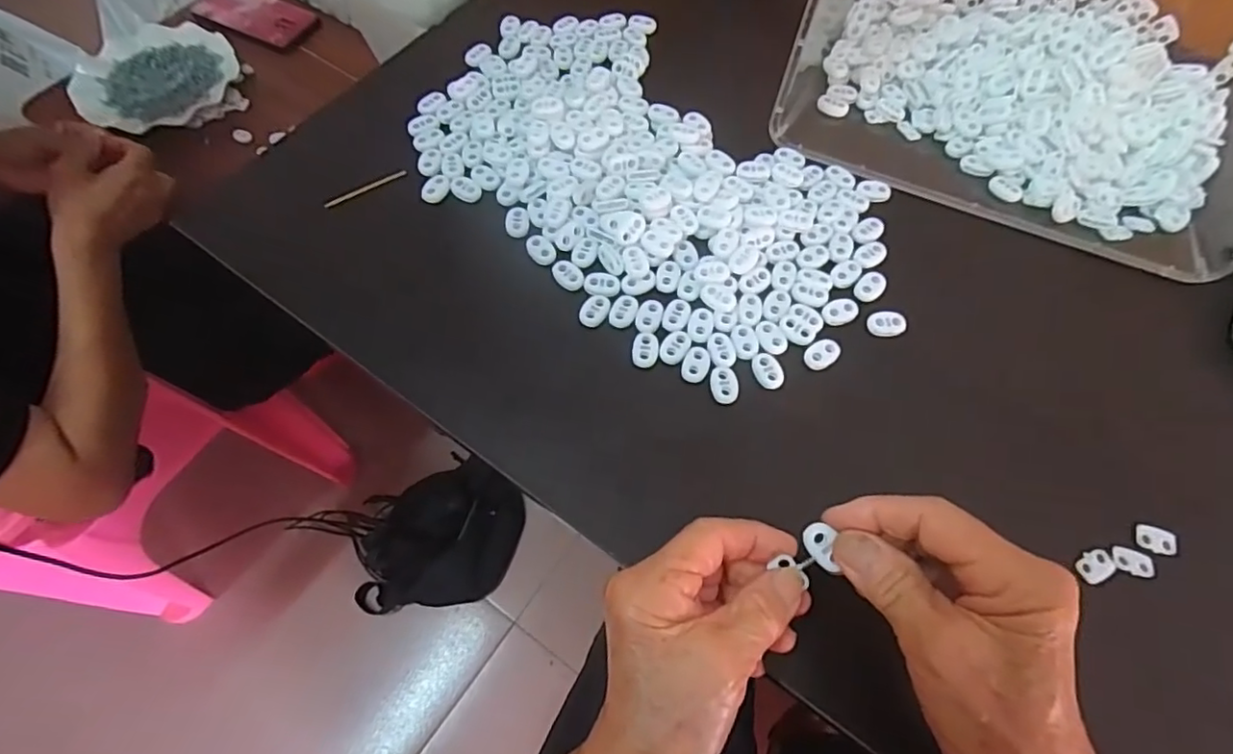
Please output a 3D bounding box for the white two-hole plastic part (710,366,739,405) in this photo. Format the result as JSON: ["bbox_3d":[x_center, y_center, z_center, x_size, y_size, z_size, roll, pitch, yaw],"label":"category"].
[{"bbox_3d":[0.063,0.004,0.343,0.015,0.004,0.022,-4,67,0],"label":"white two-hole plastic part"}]

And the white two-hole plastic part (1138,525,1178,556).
[{"bbox_3d":[0.284,0.085,0.310,0.019,0.004,0.014,21,69,9],"label":"white two-hole plastic part"}]

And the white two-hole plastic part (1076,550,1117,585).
[{"bbox_3d":[0.247,0.097,0.305,0.019,0.004,0.013,-26,69,-10],"label":"white two-hole plastic part"}]

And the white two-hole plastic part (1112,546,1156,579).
[{"bbox_3d":[0.266,0.096,0.305,0.020,0.004,0.012,23,70,10],"label":"white two-hole plastic part"}]

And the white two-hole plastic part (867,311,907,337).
[{"bbox_3d":[0.165,-0.034,0.362,0.022,0.004,0.017,2,67,2],"label":"white two-hole plastic part"}]

